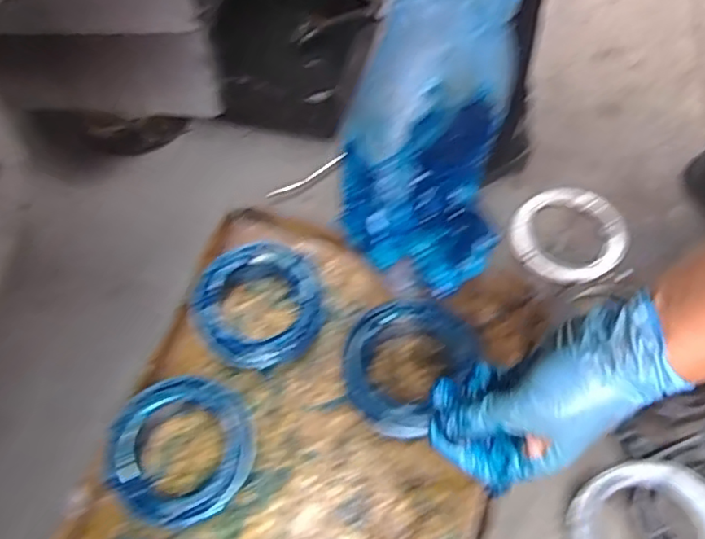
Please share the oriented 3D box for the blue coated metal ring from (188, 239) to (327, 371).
[{"bbox_3d":[-0.102,0.041,0.672,0.136,0.051,0.130,-1,61,2],"label":"blue coated metal ring"}]

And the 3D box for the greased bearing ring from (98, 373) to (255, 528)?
[{"bbox_3d":[-0.168,0.178,0.607,0.139,0.045,0.138,19,64,13],"label":"greased bearing ring"}]

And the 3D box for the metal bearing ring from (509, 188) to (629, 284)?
[{"bbox_3d":[0.258,-0.043,0.725,0.136,0.014,0.122,-31,64,-13],"label":"metal bearing ring"}]

